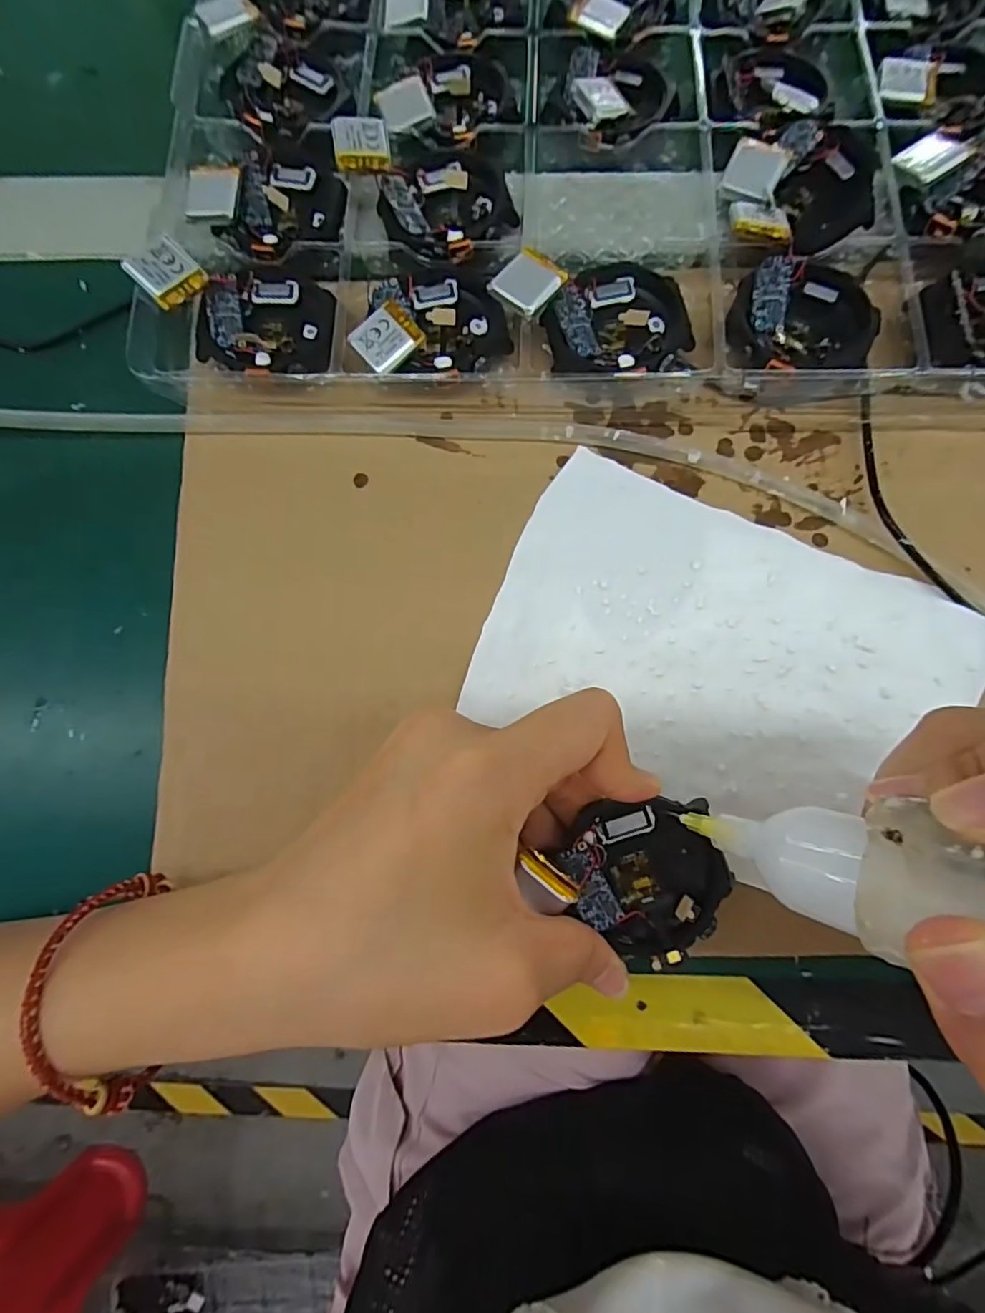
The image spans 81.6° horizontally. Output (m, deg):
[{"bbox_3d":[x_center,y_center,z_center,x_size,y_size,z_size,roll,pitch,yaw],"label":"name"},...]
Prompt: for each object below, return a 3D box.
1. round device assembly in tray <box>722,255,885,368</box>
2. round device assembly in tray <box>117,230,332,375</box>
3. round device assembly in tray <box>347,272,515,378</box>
[{"bbox_3d":[0.116,-0.128,0.219,0.053,0.016,0.043,-6,82,1],"label":"round device assembly in tray"},{"bbox_3d":[-0.097,-0.132,0.220,0.066,0.026,0.047,-2,82,2],"label":"round device assembly in tray"},{"bbox_3d":[-0.023,-0.130,0.221,0.057,0.021,0.045,-9,82,1],"label":"round device assembly in tray"}]

